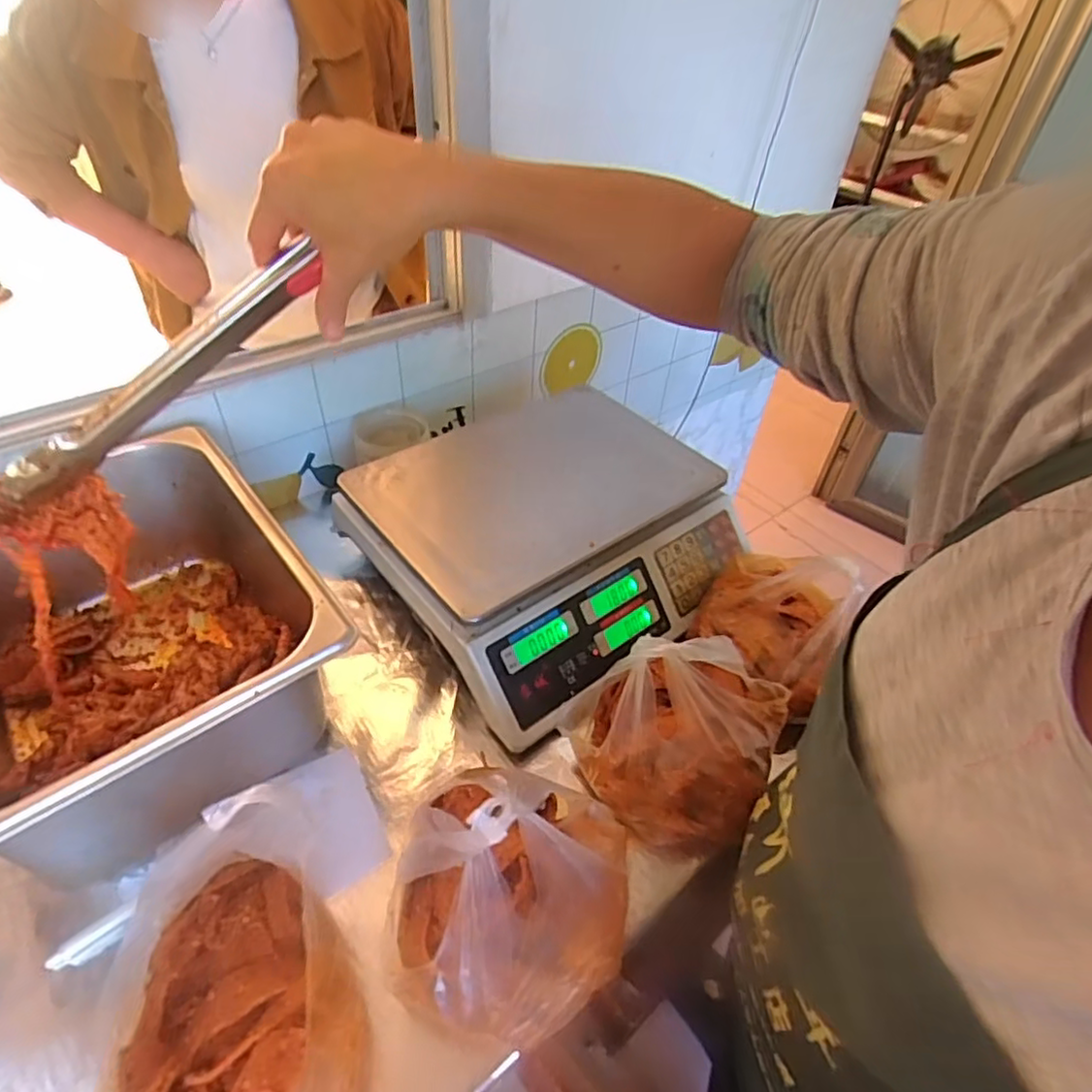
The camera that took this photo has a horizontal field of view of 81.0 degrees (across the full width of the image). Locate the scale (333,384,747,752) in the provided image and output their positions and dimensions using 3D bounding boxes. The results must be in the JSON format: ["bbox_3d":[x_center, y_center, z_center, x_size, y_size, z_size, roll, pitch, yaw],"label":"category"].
[{"bbox_3d":[0.007,-0.019,0.642,0.327,0.098,0.288,-30,54,-30],"label":"scale"}]

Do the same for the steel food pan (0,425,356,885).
[{"bbox_3d":[-0.332,0.076,0.503,0.265,0.167,0.319,-30,53,-30],"label":"steel food pan"}]

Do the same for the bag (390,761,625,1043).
[{"bbox_3d":[-0.021,0.206,0.392,0.141,0.113,0.143,15,45,11],"label":"bag"}]

